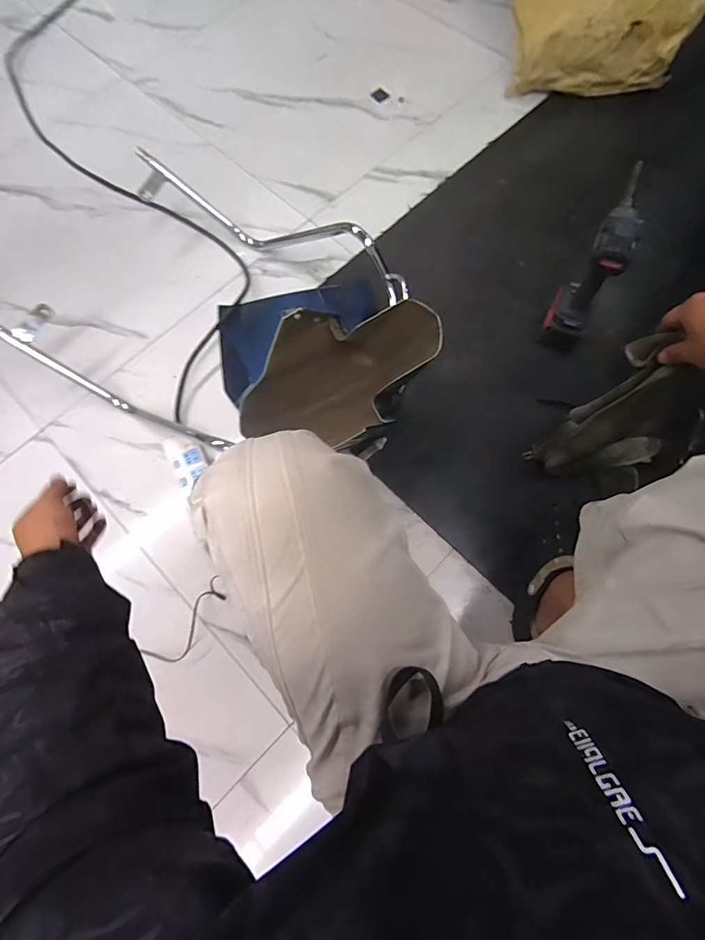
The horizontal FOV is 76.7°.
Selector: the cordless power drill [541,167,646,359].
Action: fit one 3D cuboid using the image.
[{"bbox_3d":[0.469,-0.398,0.893,0.074,0.281,0.253,15,73,7],"label":"cordless power drill"}]

